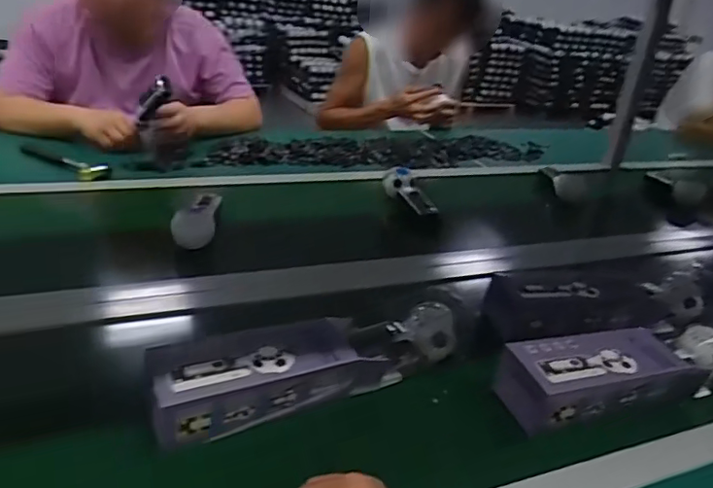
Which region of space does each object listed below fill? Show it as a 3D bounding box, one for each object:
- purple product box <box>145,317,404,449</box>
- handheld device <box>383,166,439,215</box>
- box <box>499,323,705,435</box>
[{"bbox_3d":[-0.077,0.123,0.569,0.247,0.067,0.078,-10,30,-34],"label":"purple product box"},{"bbox_3d":[0.100,-0.096,1.104,0.064,0.036,0.131,-14,54,-39],"label":"handheld device"},{"bbox_3d":[0.265,0.148,0.627,0.230,0.073,0.075,-1,26,-20],"label":"box"}]

